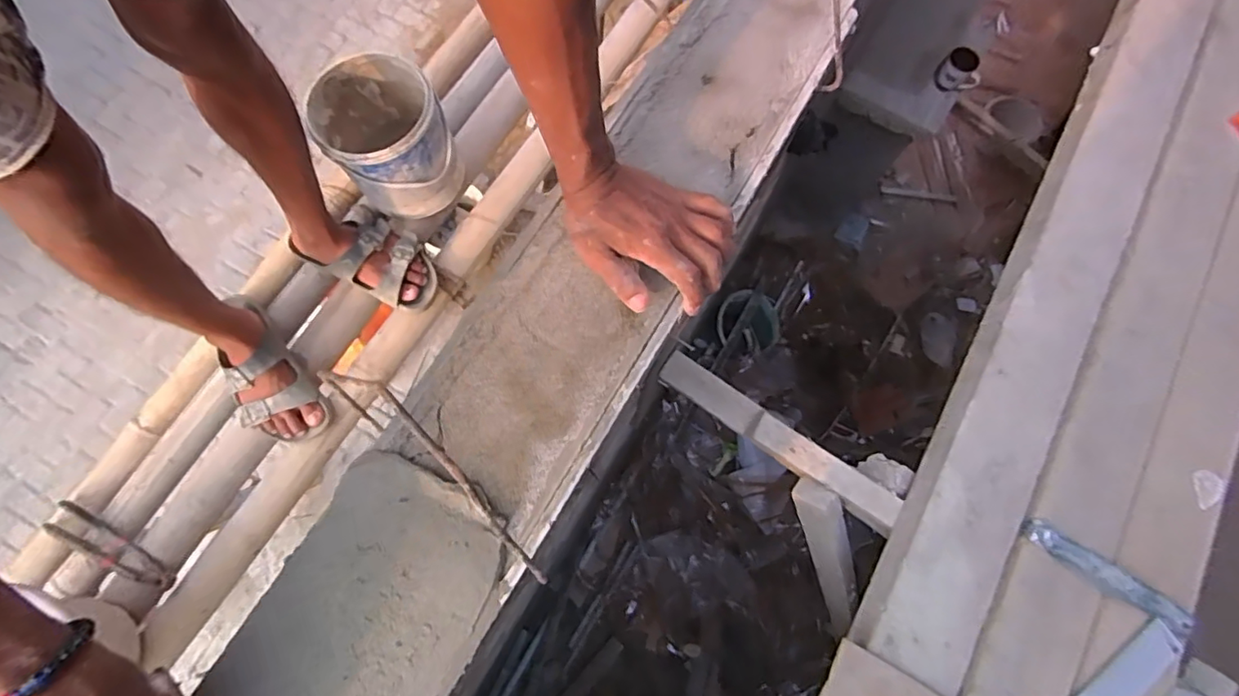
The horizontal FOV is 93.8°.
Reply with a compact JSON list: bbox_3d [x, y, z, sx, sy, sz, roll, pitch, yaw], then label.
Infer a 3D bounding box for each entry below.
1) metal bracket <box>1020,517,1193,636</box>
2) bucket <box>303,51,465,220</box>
[{"bbox_3d":[0.618,0.288,0.735,0.227,0.008,0.034,32,78,7],"label":"metal bracket"},{"bbox_3d":[-0.363,-0.327,0.927,0.173,0.181,0.194,-36,79,-9],"label":"bucket"}]

